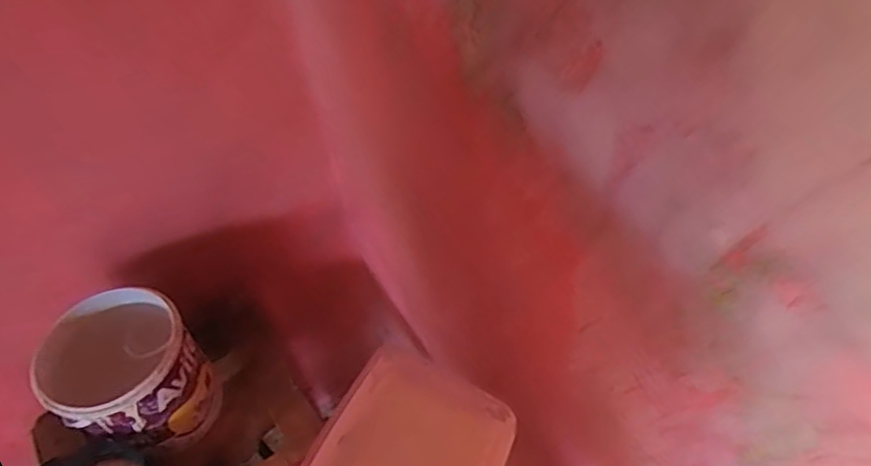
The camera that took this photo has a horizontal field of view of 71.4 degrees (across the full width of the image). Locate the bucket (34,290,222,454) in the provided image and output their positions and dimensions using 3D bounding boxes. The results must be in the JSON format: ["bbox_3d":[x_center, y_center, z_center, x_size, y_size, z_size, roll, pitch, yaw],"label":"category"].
[{"bbox_3d":[-0.413,0.195,0.835,0.173,0.169,0.186,-3,50,3],"label":"bucket"}]

